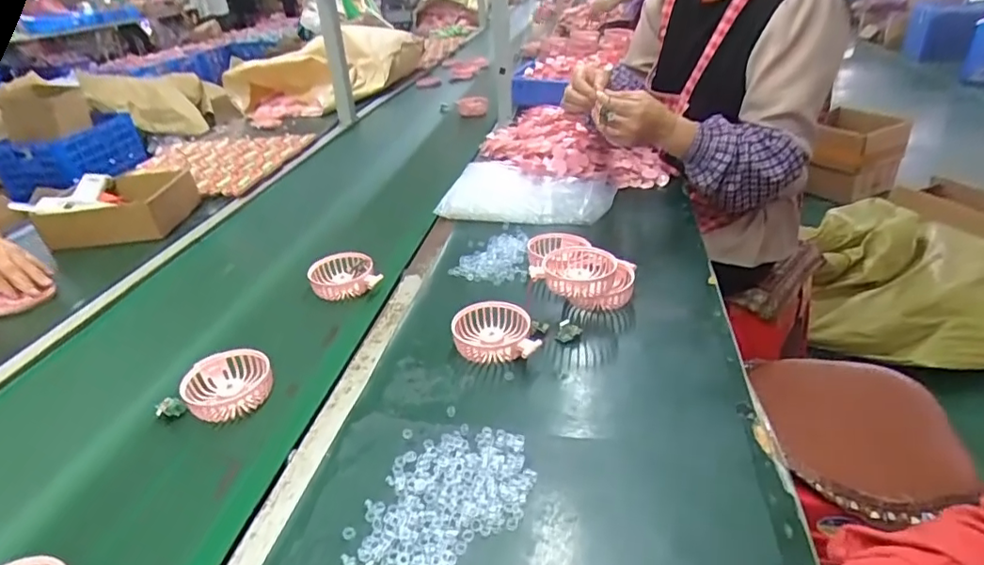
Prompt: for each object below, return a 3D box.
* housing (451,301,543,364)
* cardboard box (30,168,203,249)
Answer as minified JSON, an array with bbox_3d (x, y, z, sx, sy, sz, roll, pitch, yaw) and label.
[{"bbox_3d":[0.005,0.059,0.656,0.099,0.035,0.077,4,32,10],"label":"housing"},{"bbox_3d":[-0.646,-0.136,0.992,0.198,0.070,0.163,-5,29,-2],"label":"cardboard box"}]

